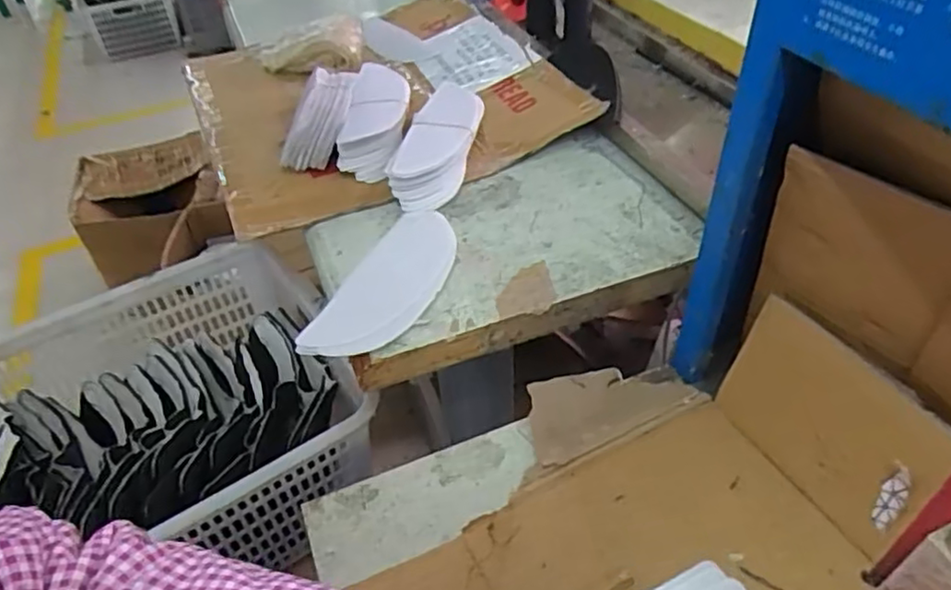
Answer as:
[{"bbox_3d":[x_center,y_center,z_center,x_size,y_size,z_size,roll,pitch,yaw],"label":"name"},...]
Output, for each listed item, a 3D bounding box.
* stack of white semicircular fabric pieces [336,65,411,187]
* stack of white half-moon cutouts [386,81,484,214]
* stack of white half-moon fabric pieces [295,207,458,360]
[{"bbox_3d":[-0.128,-0.234,0.868,0.081,0.047,0.235,2,43,6],"label":"stack of white semicircular fabric pieces"},{"bbox_3d":[-0.041,-0.197,0.829,0.089,0.049,0.250,9,44,14],"label":"stack of white half-moon cutouts"},{"bbox_3d":[-0.082,-0.015,0.669,0.093,0.012,0.228,13,45,14],"label":"stack of white half-moon fabric pieces"}]

